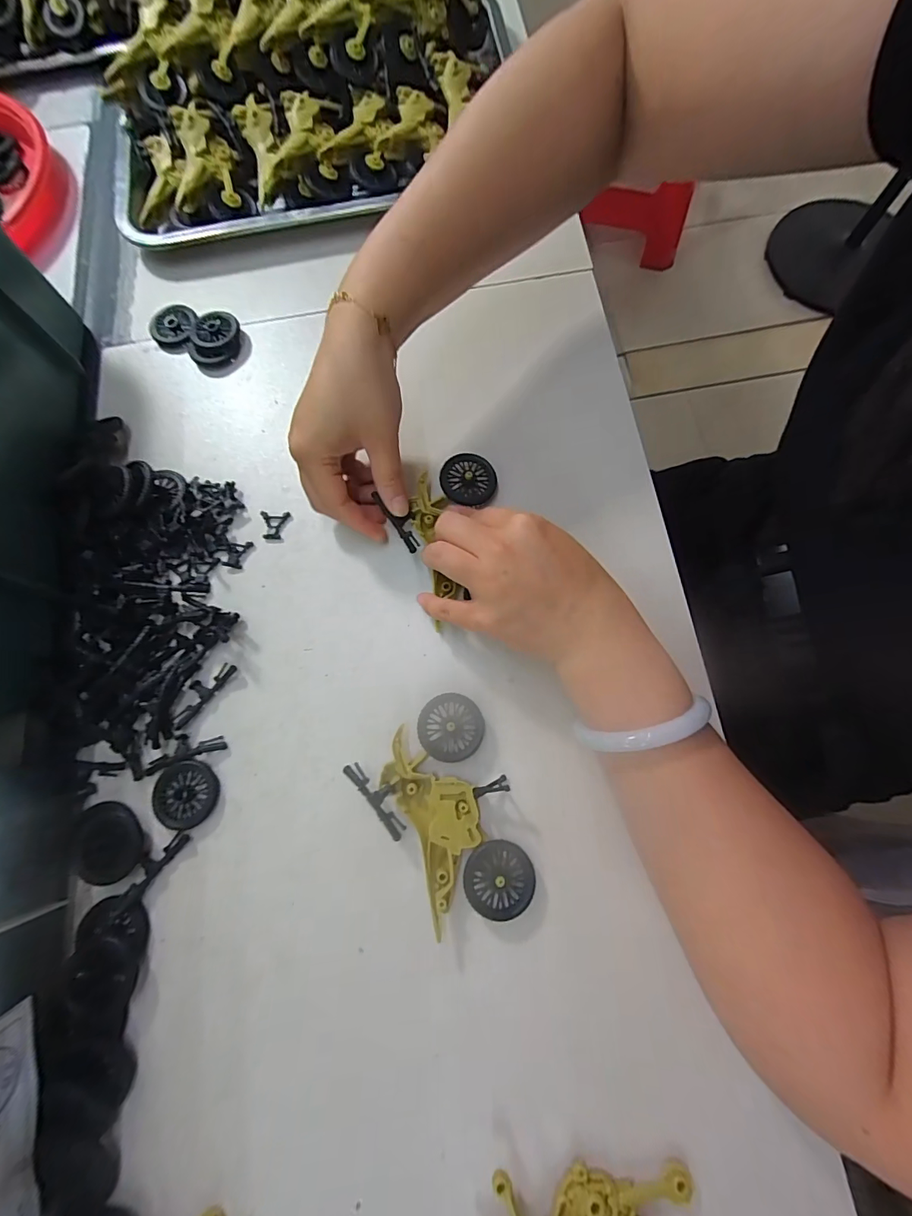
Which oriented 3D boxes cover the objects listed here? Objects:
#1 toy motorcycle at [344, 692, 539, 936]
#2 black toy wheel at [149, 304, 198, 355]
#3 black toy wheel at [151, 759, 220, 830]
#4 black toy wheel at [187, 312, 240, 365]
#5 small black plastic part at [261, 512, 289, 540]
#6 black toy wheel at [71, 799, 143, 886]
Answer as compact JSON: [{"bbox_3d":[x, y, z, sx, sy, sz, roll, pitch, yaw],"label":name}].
[{"bbox_3d":[-0.002,0.114,0.254,0.075,0.016,0.113,-28,76,-6],"label":"toy motorcycle"},{"bbox_3d":[-0.228,-0.226,0.367,0.037,0.011,0.042,4,75,3],"label":"black toy wheel"},{"bbox_3d":[-0.160,0.109,0.266,0.036,0.004,0.037,0,75,2],"label":"black toy wheel"},{"bbox_3d":[-0.191,-0.212,0.359,0.040,0.012,0.044,0,75,2],"label":"black toy wheel"},{"bbox_3d":[-0.126,-0.058,0.313,0.020,0.004,0.021,0,75,2],"label":"small black plastic part"},{"bbox_3d":[-0.197,0.132,0.256,0.032,0.010,0.040,-7,75,0],"label":"black toy wheel"}]

